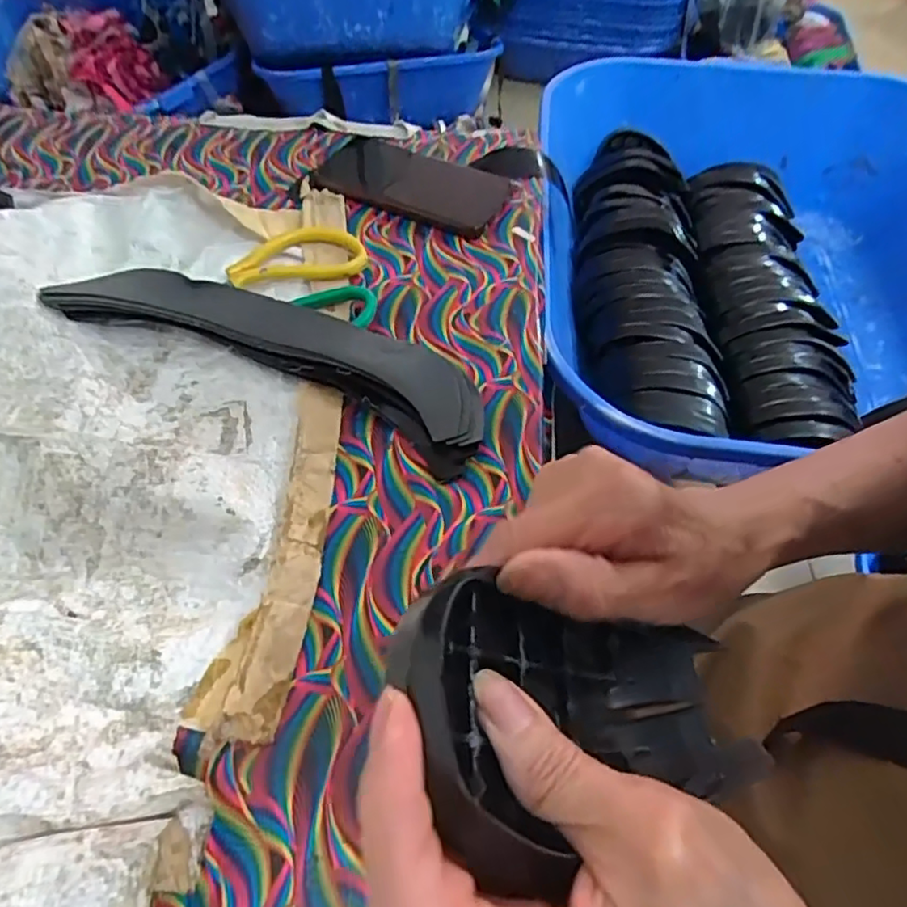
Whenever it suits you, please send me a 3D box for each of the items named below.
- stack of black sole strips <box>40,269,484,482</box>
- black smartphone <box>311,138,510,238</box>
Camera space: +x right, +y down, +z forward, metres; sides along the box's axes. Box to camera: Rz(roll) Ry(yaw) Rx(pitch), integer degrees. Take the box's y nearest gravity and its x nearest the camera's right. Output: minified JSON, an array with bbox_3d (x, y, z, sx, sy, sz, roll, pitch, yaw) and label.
[{"bbox_3d":[-0.115,-0.075,0.411,0.294,0.031,0.086,20,58,13],"label":"stack of black sole strips"},{"bbox_3d":[-0.036,-0.238,0.534,0.161,0.012,0.096,19,58,12],"label":"black smartphone"}]

